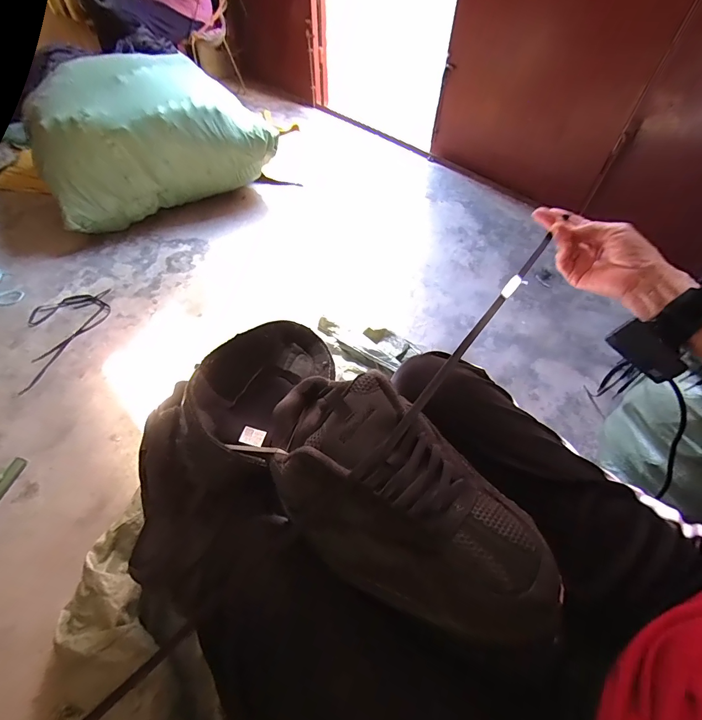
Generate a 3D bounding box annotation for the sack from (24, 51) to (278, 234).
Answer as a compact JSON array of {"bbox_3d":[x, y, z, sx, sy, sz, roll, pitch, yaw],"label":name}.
[{"bbox_3d":[-0.676,-0.753,1.243,0.702,0.350,0.384,-31,59,-23],"label":"sack"}]

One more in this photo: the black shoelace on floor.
[{"bbox_3d":[-0.778,-0.068,1.011,0.208,0.013,0.318,-18,55,-15],"label":"black shoelace on floor"}]

